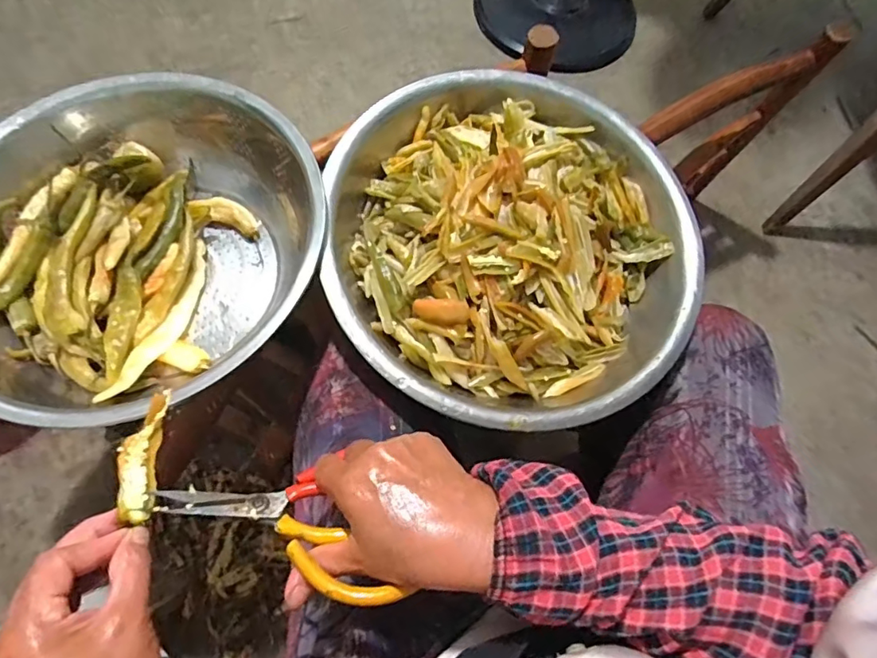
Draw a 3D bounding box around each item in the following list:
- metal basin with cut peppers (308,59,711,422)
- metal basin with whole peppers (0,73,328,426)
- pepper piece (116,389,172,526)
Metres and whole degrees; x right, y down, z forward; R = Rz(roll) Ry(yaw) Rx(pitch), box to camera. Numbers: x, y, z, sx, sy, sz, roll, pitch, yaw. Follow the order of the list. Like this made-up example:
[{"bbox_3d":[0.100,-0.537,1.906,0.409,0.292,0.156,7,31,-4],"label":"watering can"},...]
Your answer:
[{"bbox_3d":[0.069,-0.080,0.512,0.342,0.097,0.345,3,67,-6],"label":"metal basin with cut peppers"},{"bbox_3d":[-0.274,-0.078,0.498,0.329,0.101,0.324,3,67,-6],"label":"metal basin with whole peppers"},{"bbox_3d":[-0.206,0.089,0.366,0.029,0.015,0.092,-7,51,-6],"label":"pepper piece"}]

